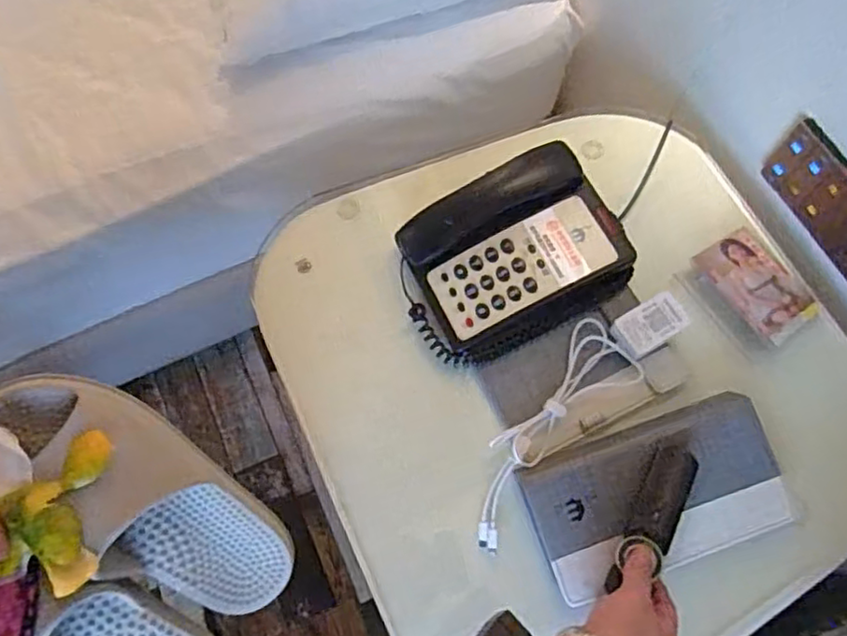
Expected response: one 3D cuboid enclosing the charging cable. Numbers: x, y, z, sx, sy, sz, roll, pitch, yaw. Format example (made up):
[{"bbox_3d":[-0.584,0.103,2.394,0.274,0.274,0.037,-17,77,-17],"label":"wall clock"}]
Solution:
[{"bbox_3d":[0.121,0.113,0.622,0.076,0.037,0.240,37,73,14],"label":"charging cable"}]

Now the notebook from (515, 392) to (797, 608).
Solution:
[{"bbox_3d":[0.214,0.162,0.587,0.226,0.030,0.128,-18,69,-7],"label":"notebook"}]

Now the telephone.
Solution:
[{"bbox_3d":[0.091,-0.065,0.659,0.219,0.069,0.168,-25,70,-9],"label":"telephone"}]

